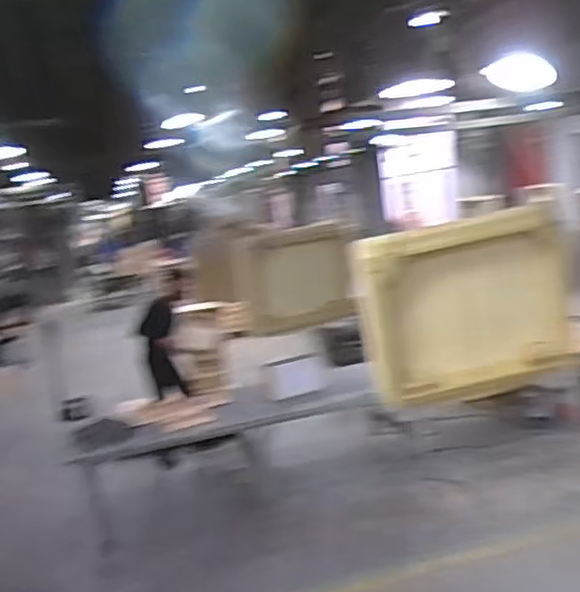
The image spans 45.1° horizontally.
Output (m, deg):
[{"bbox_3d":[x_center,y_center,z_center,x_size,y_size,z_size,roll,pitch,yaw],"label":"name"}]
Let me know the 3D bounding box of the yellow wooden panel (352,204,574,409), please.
[{"bbox_3d":[0.390,0.035,1.517,0.472,0.424,0.055,-14,17,3],"label":"yellow wooden panel"}]

